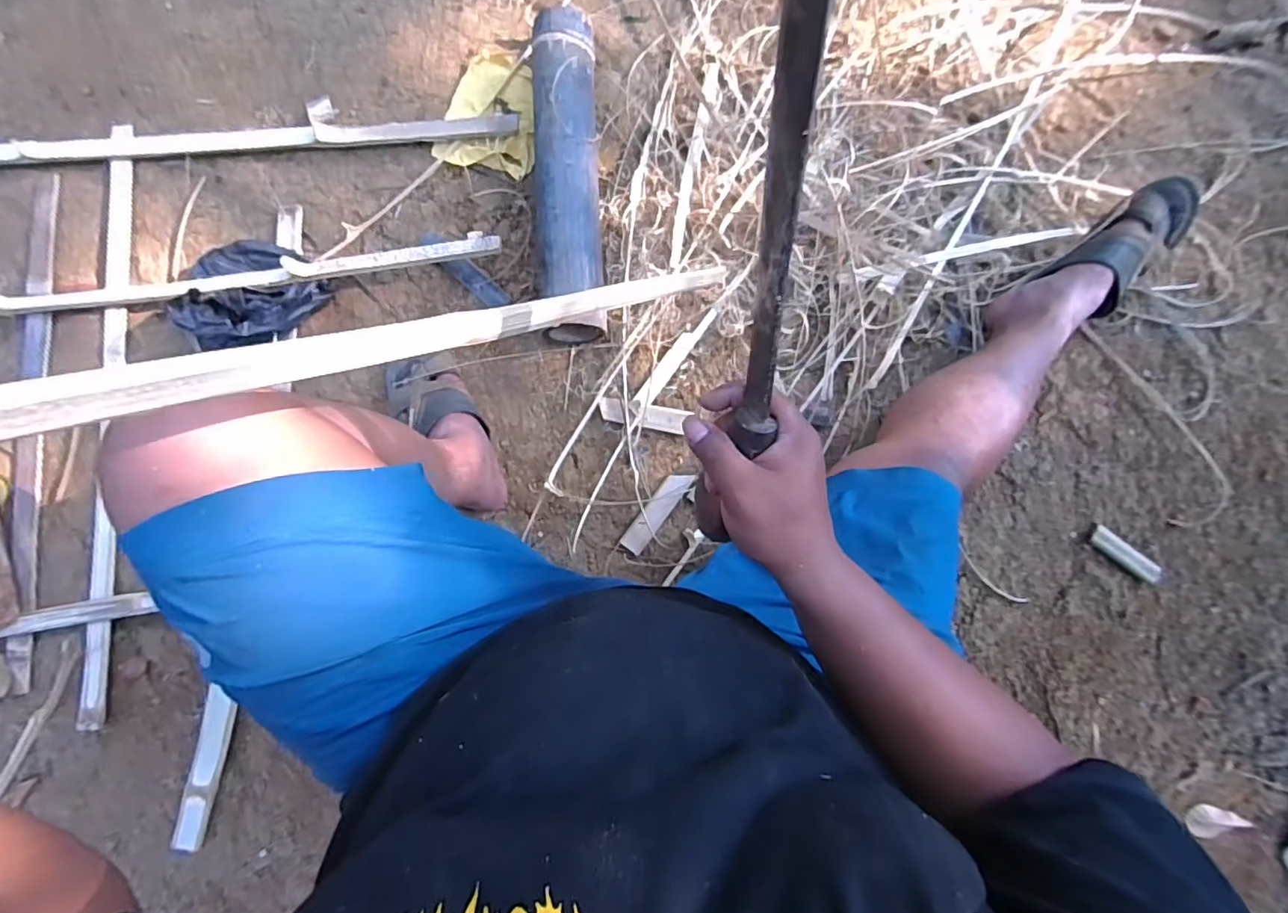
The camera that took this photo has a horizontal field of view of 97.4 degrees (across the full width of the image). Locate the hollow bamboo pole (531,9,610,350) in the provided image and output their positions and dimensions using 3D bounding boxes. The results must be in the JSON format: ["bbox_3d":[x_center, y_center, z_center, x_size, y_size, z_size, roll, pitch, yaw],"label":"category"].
[{"bbox_3d":[-0.108,-0.407,0.824,0.091,0.088,0.478,-3,86,-1],"label":"hollow bamboo pole"}]

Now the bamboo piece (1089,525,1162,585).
[{"bbox_3d":[0.687,0.141,0.806,0.109,0.020,0.029,37,84,5],"label":"bamboo piece"}]

